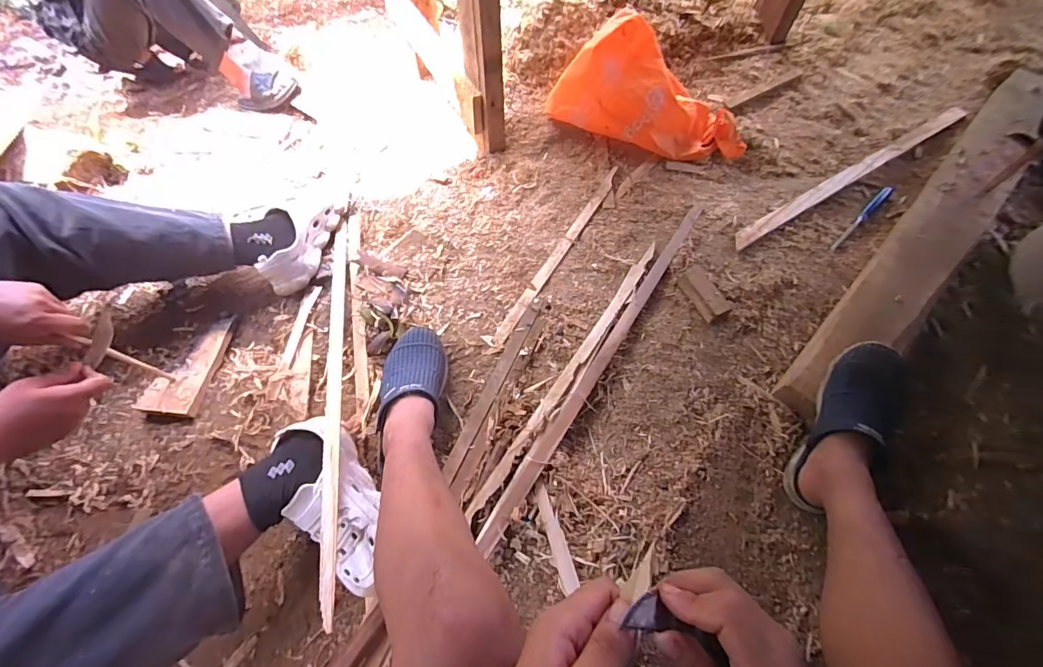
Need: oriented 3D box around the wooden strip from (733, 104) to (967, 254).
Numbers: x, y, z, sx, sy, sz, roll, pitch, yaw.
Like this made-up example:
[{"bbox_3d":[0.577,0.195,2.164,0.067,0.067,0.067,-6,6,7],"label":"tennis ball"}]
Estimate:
[{"bbox_3d":[0.738,-0.358,0.979,0.713,0.016,0.050,-30,46,-13],"label":"wooden strip"}]

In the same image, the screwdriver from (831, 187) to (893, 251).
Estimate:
[{"bbox_3d":[0.710,-0.243,0.924,0.230,0.016,0.019,-41,70,-16],"label":"screwdriver"}]

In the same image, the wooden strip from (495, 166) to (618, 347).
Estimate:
[{"bbox_3d":[0.082,-0.172,0.903,0.025,0.007,0.493,27,69,14],"label":"wooden strip"}]

